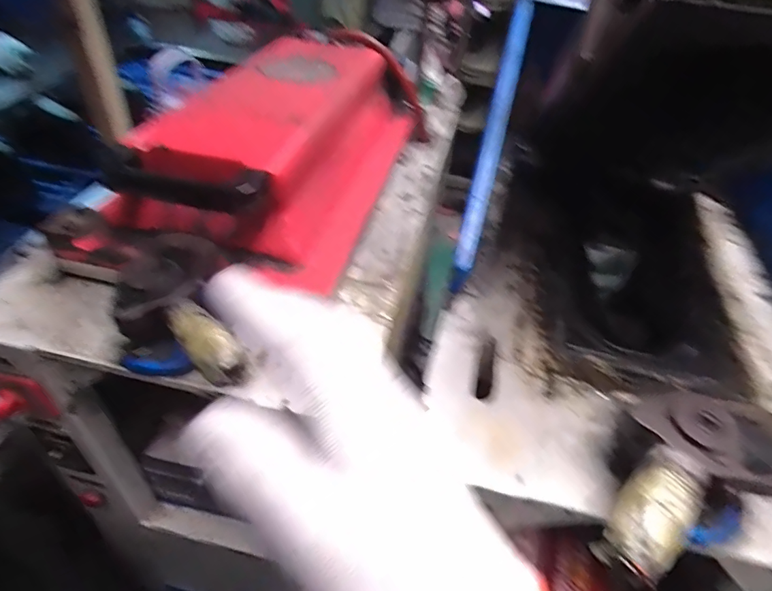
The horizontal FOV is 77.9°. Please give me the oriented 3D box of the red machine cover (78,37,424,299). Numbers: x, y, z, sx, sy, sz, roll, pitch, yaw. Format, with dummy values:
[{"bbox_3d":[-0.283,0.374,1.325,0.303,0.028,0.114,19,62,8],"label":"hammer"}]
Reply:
[{"bbox_3d":[-0.114,-0.223,0.654,0.267,0.151,0.555,13,43,8],"label":"red machine cover"}]

